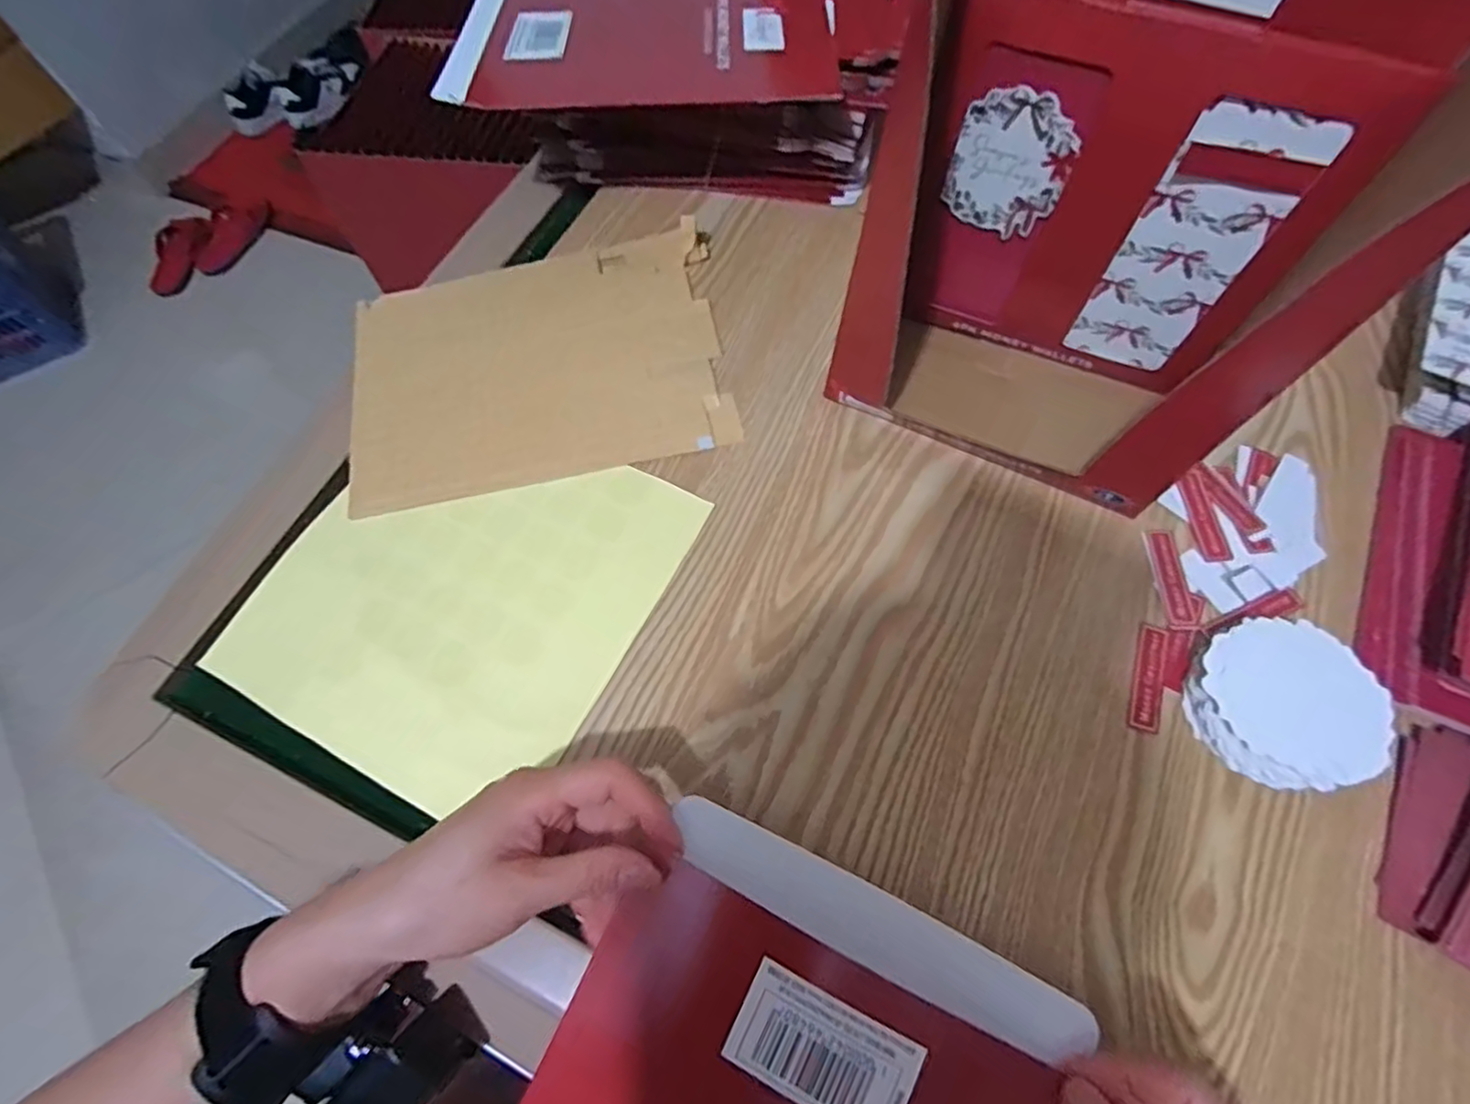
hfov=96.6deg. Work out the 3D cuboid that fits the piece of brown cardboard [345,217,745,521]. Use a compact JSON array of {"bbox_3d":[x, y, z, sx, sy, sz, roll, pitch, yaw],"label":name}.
[{"bbox_3d":[-0.130,-0.123,0.433,0.239,0.010,0.172,-11,69,-7],"label":"piece of brown cardboard"}]

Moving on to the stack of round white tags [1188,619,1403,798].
[{"bbox_3d":[0.270,0.075,0.325,0.076,0.032,0.079,-23,68,-7],"label":"stack of round white tags"}]

